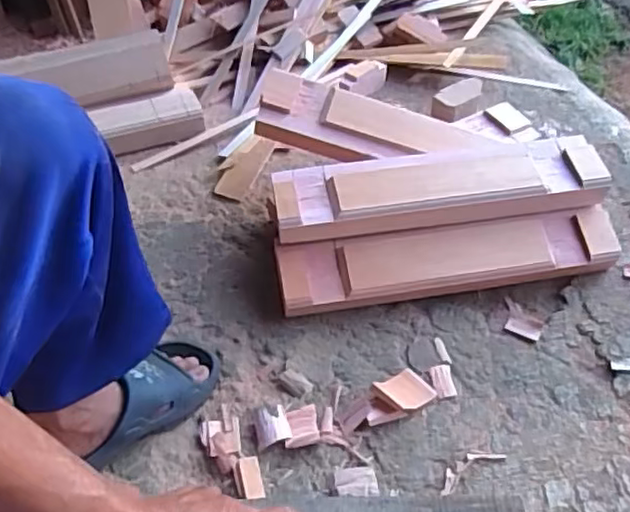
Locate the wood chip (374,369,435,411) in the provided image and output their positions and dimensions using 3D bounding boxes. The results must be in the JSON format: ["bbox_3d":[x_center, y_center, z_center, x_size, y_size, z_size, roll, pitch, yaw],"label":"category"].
[{"bbox_3d":[0.116,0.174,0.824,0.075,0.013,0.057,-12,36,-39],"label":"wood chip"}]

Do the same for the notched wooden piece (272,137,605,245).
[{"bbox_3d":[0.183,-0.103,0.963,0.488,0.057,0.122,-7,45,-5],"label":"notched wooden piece"}]

